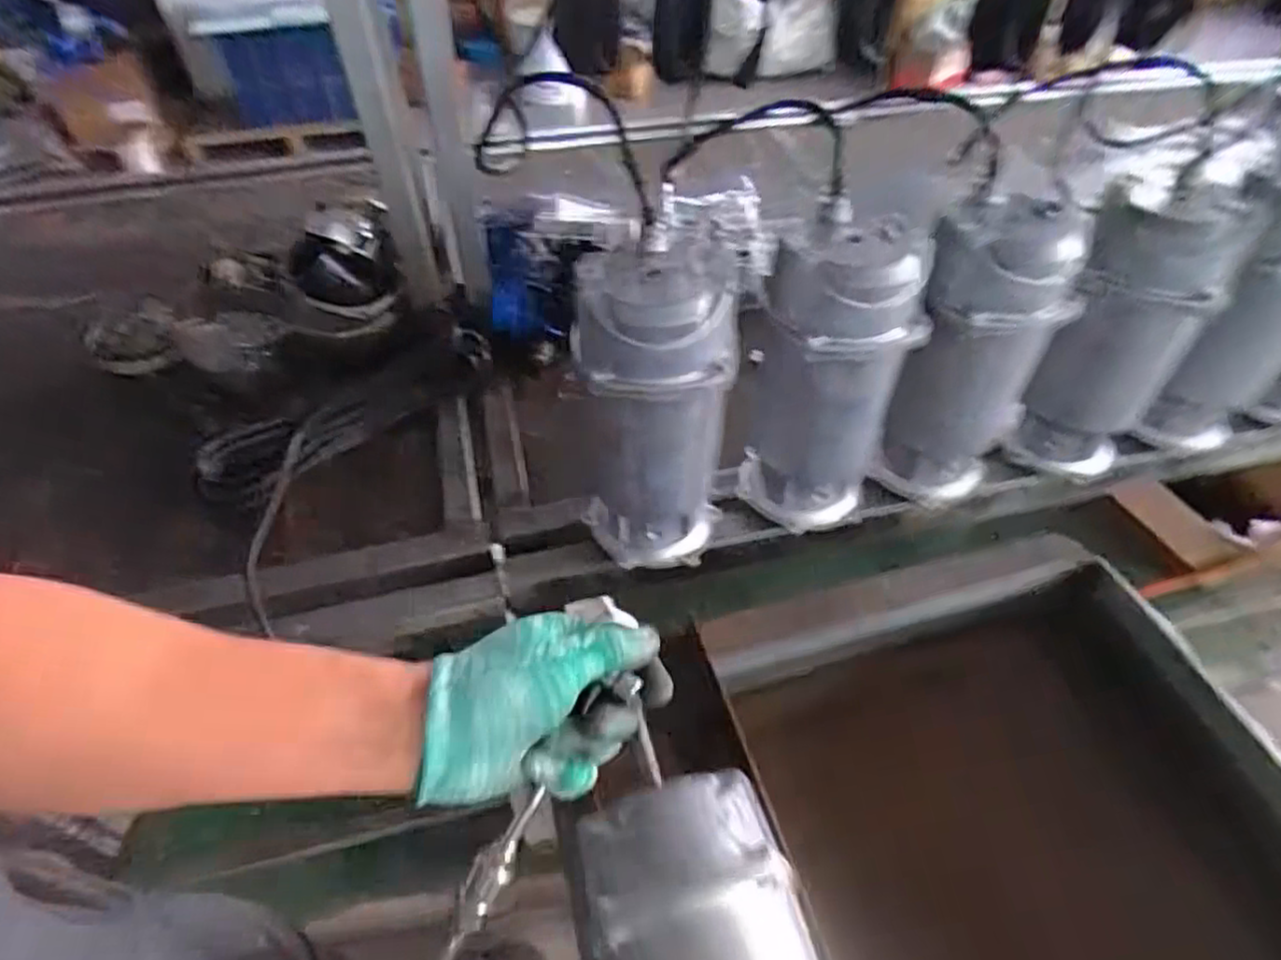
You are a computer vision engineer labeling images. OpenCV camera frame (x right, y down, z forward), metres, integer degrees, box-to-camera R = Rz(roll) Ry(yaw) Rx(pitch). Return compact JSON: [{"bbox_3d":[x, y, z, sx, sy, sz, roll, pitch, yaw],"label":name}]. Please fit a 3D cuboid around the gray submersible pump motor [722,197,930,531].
[{"bbox_3d":[0.169,-0.087,0.677,0.139,0.293,0.116,5,47,5],"label":"gray submersible pump motor"}]

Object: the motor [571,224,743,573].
[{"bbox_3d":[0.012,-0.050,0.643,0.127,0.297,0.105,3,47,3],"label":"motor"}]

